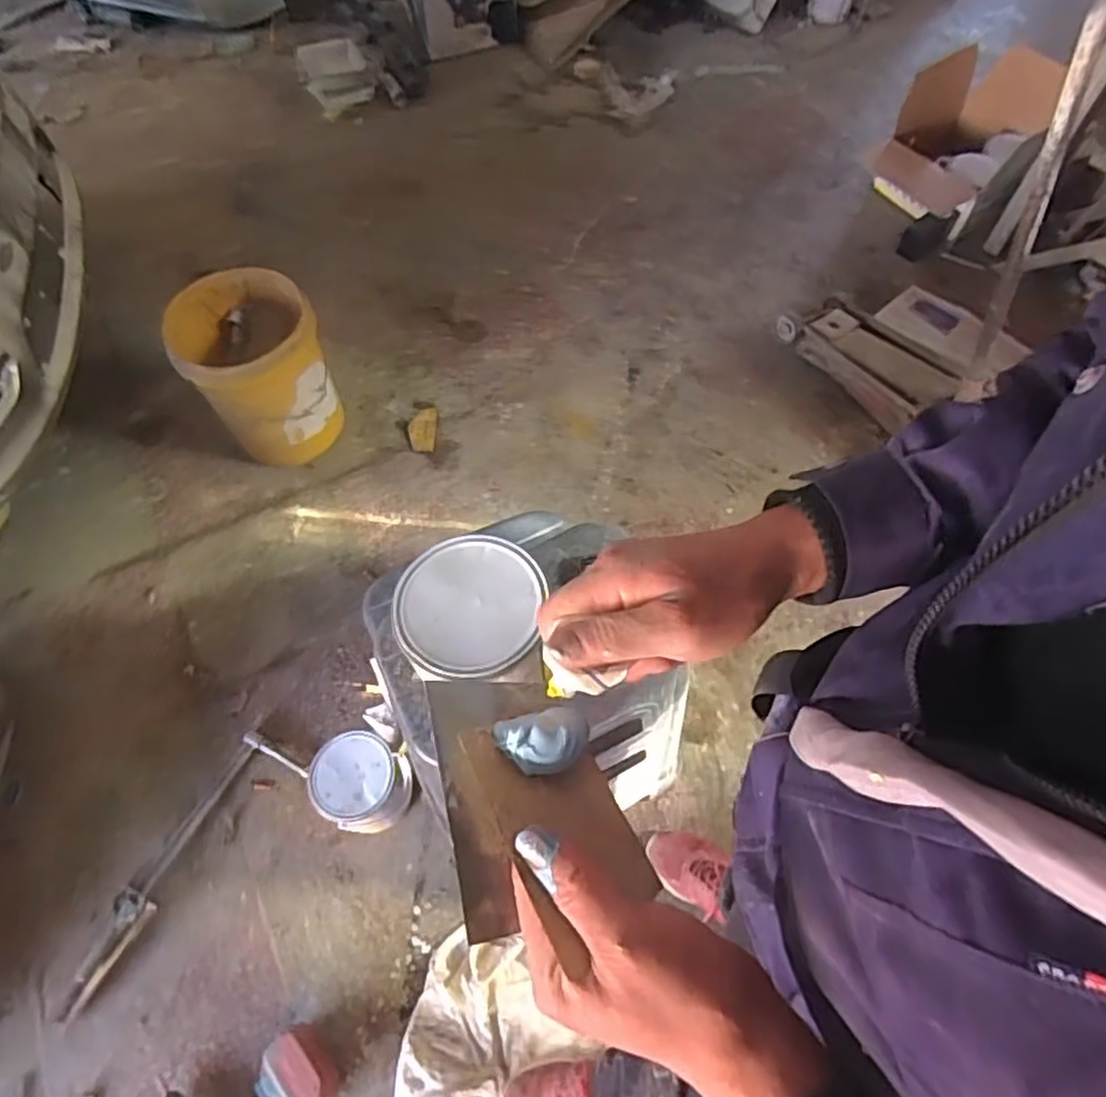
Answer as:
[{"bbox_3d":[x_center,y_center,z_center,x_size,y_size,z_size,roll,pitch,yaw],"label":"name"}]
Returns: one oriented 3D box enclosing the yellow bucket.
[{"bbox_3d":[-0.700,-0.427,1.711,0.298,0.383,0.319,-1,62,2],"label":"yellow bucket"}]

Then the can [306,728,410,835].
[{"bbox_3d":[-0.359,0.439,1.327,0.165,0.167,0.152,-1,62,2],"label":"can"}]

